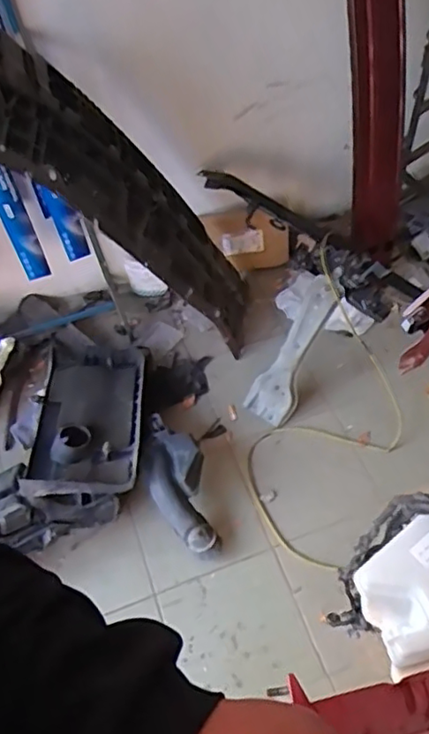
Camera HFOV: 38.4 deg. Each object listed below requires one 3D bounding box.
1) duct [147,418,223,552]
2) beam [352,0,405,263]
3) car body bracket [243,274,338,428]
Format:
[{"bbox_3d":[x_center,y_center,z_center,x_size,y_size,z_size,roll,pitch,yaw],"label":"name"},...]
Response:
[{"bbox_3d":[-0.089,0.284,1.526,0.146,0.082,0.376,-17,68,-7],"label":"duct"},{"bbox_3d":[0.385,-0.732,1.463,0.160,1.080,0.110,-21,36,-10],"label":"beam"},{"bbox_3d":[0.210,-0.042,1.662,0.118,0.077,0.414,29,102,22],"label":"car body bracket"}]

